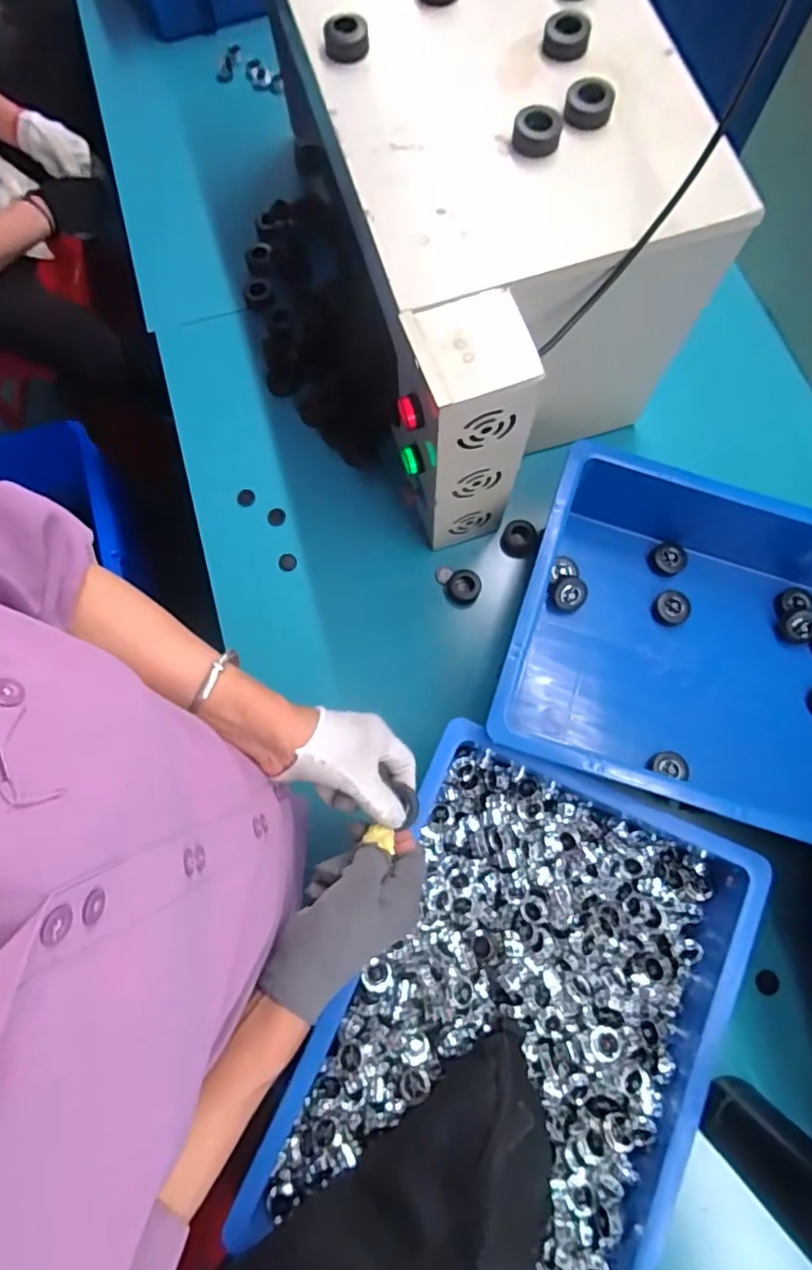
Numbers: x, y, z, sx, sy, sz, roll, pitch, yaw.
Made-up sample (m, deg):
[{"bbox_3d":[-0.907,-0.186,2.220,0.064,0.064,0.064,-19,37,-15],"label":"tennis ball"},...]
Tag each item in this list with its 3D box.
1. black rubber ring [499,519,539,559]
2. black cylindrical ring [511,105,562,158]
[{"bbox_3d":[0.135,-0.113,0.694,0.043,0.016,0.045,0,75,1],"label":"black rubber ring"},{"bbox_3d":[0.106,-0.404,0.467,0.035,0.018,0.034,0,75,1],"label":"black cylindrical ring"}]

